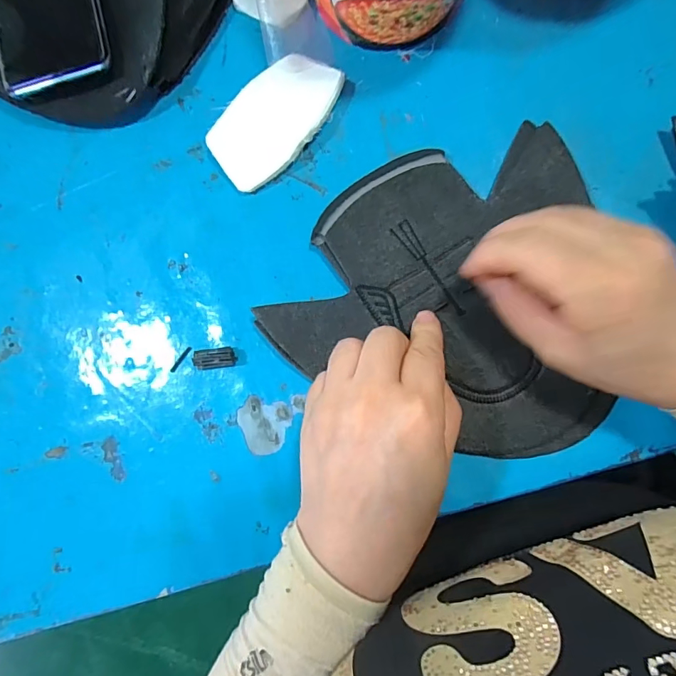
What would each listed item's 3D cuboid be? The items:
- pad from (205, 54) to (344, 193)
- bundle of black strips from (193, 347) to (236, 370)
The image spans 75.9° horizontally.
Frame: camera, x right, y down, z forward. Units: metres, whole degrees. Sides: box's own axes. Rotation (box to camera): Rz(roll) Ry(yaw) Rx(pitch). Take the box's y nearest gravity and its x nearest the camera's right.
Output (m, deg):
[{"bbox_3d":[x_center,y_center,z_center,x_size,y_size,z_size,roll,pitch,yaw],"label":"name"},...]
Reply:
[{"bbox_3d":[-0.041,-0.140,0.280,0.051,0.015,0.092,40,90,5],"label":"pad"},{"bbox_3d":[-0.079,0.013,0.276,0.027,0.011,0.012,-7,87,4],"label":"bundle of black strips"}]

